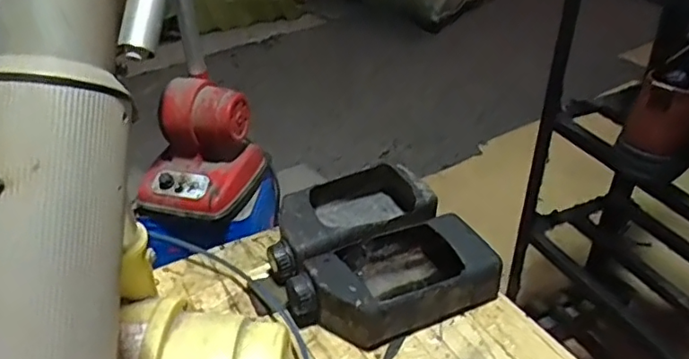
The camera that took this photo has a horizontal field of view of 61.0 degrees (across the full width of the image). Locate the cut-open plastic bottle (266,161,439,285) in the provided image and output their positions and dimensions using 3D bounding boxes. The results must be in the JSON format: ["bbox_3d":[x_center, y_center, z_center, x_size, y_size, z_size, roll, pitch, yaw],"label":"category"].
[{"bbox_3d":[-0.003,0.052,0.758,0.221,0.062,0.125,-23,41,-28],"label":"cut-open plastic bottle"}]

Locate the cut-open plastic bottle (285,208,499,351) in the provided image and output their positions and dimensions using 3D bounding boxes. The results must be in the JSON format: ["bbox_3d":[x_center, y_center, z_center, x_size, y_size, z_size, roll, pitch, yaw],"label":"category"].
[{"bbox_3d":[0.054,0.115,0.669,0.226,0.063,0.122,-16,38,-20],"label":"cut-open plastic bottle"}]

